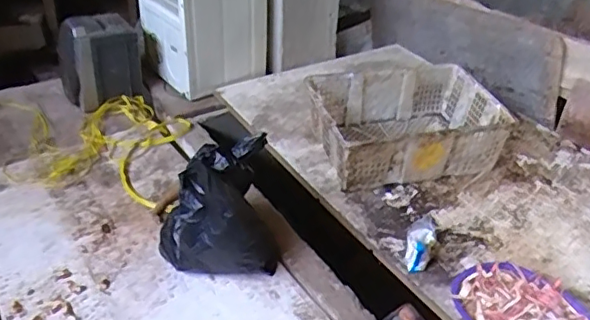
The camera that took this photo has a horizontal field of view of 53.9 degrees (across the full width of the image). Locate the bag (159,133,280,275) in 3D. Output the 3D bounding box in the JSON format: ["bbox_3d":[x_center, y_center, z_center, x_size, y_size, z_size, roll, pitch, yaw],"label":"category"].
[{"bbox_3d":[-0.156,0.106,1.200,0.239,0.280,0.178,-9,37,-16],"label":"bag"}]

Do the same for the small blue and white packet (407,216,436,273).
[{"bbox_3d":[0.276,0.183,1.274,0.061,0.057,0.138,11,36,11],"label":"small blue and white packet"}]

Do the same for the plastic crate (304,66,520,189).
[{"bbox_3d":[0.291,-0.101,1.606,0.481,0.166,0.385,-6,36,-13],"label":"plastic crate"}]

